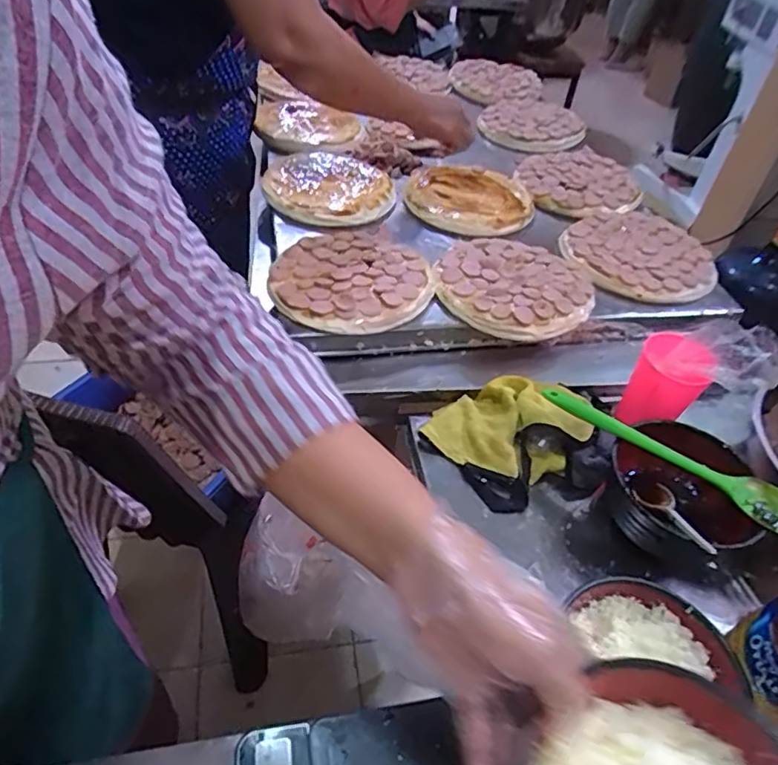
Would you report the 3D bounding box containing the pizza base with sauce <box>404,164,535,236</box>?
[{"bbox_3d":[0.120,-0.279,0.880,0.188,0.020,0.179,10,46,5],"label":"pizza base with sauce"}]

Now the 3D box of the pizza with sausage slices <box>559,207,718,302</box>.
[{"bbox_3d":[0.346,-0.183,0.800,0.200,0.022,0.191,16,46,10],"label":"pizza with sausage slices"}]

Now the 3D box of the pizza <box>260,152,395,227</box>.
[{"bbox_3d":[-0.091,-0.291,0.863,0.184,0.028,0.183,3,45,-3],"label":"pizza"}]

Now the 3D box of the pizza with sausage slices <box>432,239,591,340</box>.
[{"bbox_3d":[0.156,-0.125,0.723,0.188,0.026,0.177,13,46,7],"label":"pizza with sausage slices"}]

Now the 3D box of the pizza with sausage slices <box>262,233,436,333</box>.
[{"bbox_3d":[-0.051,-0.123,0.698,0.182,0.020,0.176,3,45,-3],"label":"pizza with sausage slices"}]

